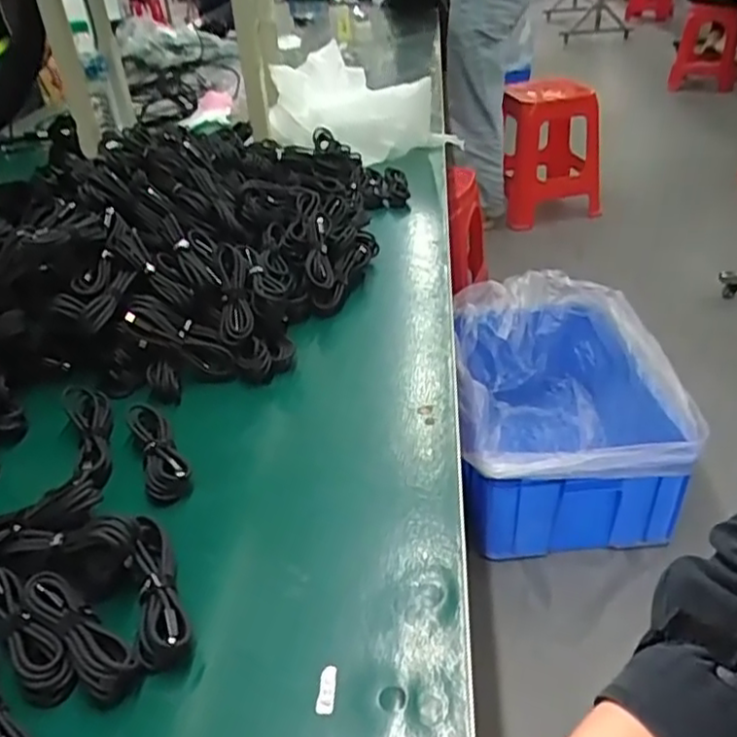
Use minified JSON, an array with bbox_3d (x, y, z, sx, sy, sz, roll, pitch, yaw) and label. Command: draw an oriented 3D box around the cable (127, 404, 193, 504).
[{"bbox_3d":[-0.178,0.067,0.574,0.034,0.019,0.106,-19,37,-19],"label":"cable"}]

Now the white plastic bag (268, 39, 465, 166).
[{"bbox_3d":[-0.021,-0.445,1.171,0.195,0.158,0.277,-29,42,-30],"label":"white plastic bag"}]

